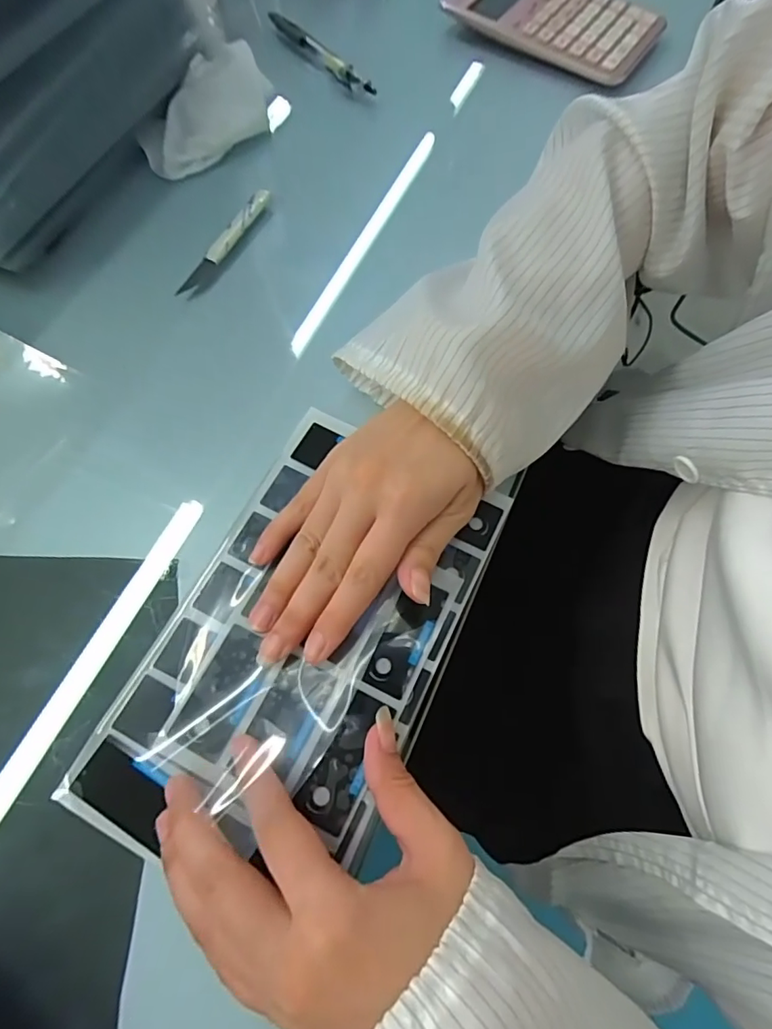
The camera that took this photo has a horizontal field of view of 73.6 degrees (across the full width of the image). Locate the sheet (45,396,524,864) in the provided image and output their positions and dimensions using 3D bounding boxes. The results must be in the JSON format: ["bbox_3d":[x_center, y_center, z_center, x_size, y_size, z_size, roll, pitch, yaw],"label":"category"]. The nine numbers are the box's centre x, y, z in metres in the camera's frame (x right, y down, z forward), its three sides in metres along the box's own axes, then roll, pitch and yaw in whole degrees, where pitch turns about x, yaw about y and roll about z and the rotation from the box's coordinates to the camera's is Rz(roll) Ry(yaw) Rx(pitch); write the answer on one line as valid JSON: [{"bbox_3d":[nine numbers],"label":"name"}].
[{"bbox_3d":[-0.040,0.058,0.265,0.137,0.008,0.228,24,70,9],"label":"sheet"}]

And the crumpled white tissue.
[{"bbox_3d":[-0.140,-0.317,0.403,0.066,0.026,0.124,37,72,12],"label":"crumpled white tissue"}]

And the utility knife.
[{"bbox_3d":[-0.114,-0.194,0.366,0.013,0.010,0.107,25,70,8],"label":"utility knife"}]

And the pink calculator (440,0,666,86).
[{"bbox_3d":[0.147,-0.439,0.451,0.175,0.016,0.092,36,72,12],"label":"pink calculator"}]

